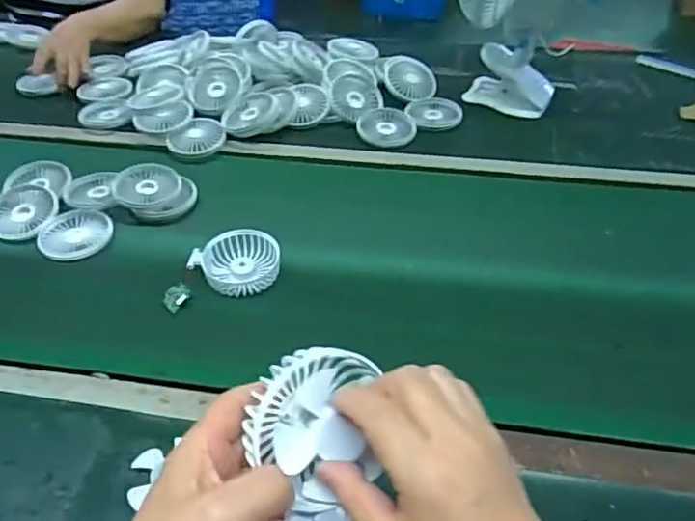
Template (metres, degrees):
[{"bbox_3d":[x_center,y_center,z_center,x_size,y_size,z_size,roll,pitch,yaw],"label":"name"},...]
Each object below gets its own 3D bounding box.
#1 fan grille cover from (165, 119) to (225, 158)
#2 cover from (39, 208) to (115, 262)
[{"bbox_3d":[-0.233,-0.189,0.940,0.086,0.014,0.074,-37,71,-18],"label":"fan grille cover"},{"bbox_3d":[-0.361,-0.036,0.809,0.089,0.026,0.089,-11,44,-11],"label":"cover"}]

